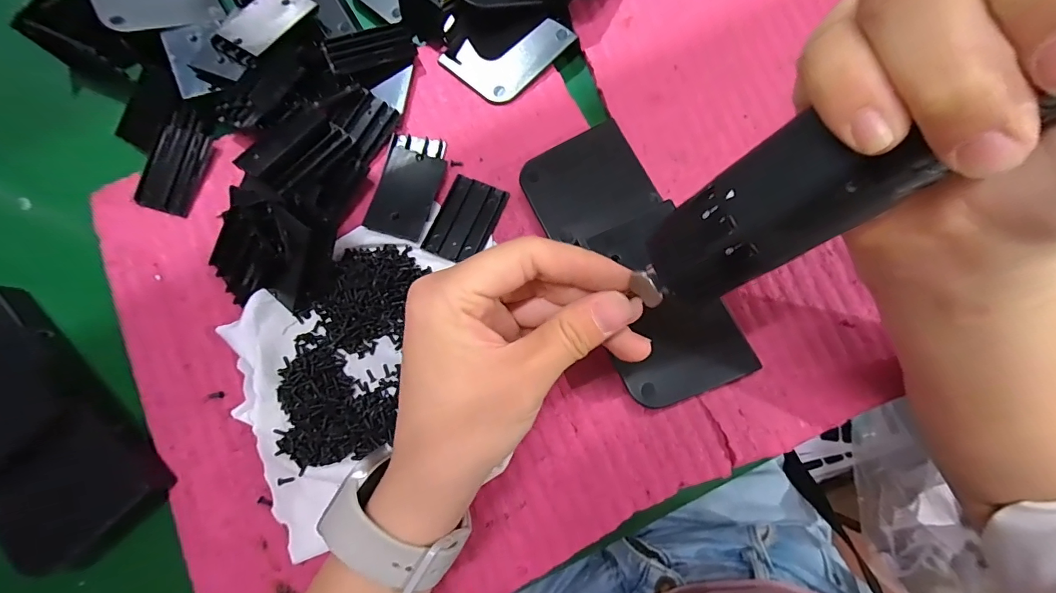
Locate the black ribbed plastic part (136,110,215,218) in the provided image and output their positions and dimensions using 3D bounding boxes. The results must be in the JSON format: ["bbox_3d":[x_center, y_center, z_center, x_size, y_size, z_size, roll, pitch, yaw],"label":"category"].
[{"bbox_3d":[-0.222,-0.085,0.290,0.032,0.007,0.063,11,80,3],"label":"black ribbed plastic part"}]

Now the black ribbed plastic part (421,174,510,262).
[{"bbox_3d":[-0.038,-0.046,0.279,0.035,0.008,0.053,22,81,5],"label":"black ribbed plastic part"}]

